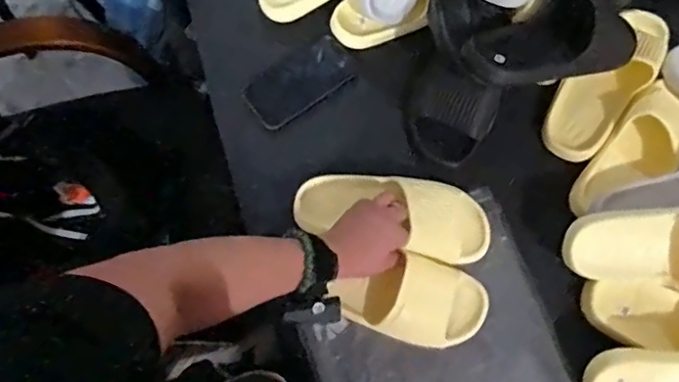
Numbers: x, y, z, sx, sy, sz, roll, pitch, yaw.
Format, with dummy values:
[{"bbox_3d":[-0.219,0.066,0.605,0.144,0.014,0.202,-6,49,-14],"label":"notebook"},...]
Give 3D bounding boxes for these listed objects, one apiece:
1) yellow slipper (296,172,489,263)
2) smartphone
[{"bbox_3d":[0.072,0.025,0.701,0.248,0.056,0.100,13,74,4],"label":"yellow slipper"},{"bbox_3d":[-0.059,-0.160,0.798,0.161,0.009,0.087,-34,77,-10],"label":"smartphone"}]

